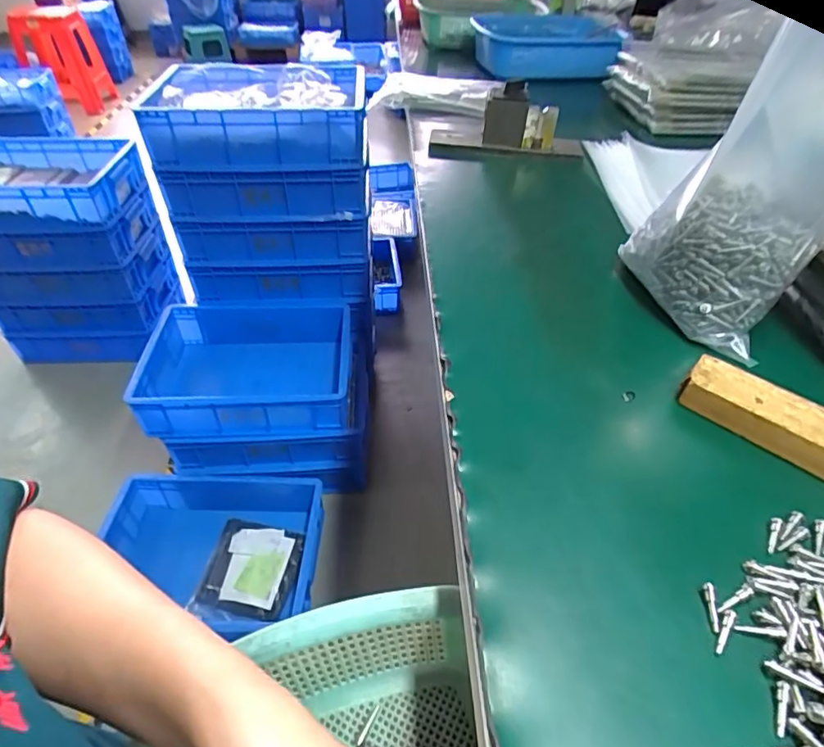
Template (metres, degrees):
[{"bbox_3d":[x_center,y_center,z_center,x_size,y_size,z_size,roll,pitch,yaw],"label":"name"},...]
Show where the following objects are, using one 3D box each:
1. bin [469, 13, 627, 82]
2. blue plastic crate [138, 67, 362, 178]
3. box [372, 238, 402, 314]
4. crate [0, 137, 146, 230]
[{"bbox_3d":[0.244,-0.616,0.987,0.239,0.076,0.215,-14,45,-18],"label":"bin"},{"bbox_3d":[-0.303,-0.539,1.090,0.412,0.125,0.316,0,43,0],"label":"blue plastic crate"},{"bbox_3d":[-0.086,-0.335,1.771,0.091,0.124,0.304,-3,43,-3],"label":"box"},{"bbox_3d":[-0.935,-0.474,1.295,0.454,0.111,0.297,-3,43,-3],"label":"crate"}]

